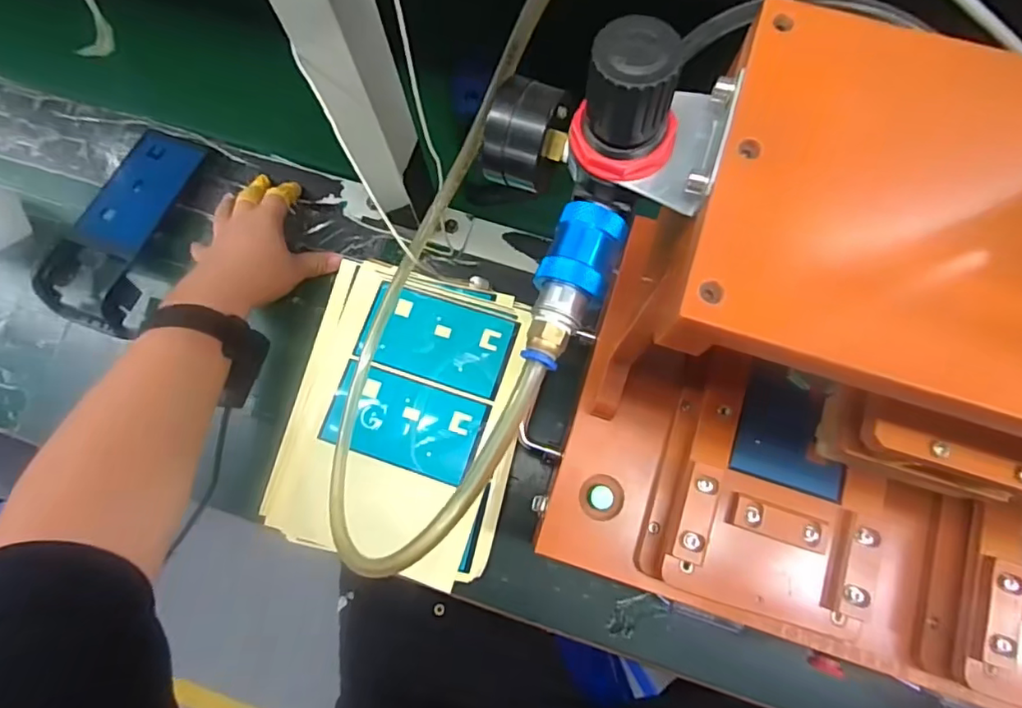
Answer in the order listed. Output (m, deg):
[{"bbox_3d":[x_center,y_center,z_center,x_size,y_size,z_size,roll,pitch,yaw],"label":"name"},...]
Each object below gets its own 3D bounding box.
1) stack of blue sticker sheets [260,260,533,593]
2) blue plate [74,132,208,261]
[{"bbox_3d":[-0.087,0.052,0.469,0.185,0.030,0.240,13,76,5],"label":"stack of blue sticker sheets"},{"bbox_3d":[-0.369,-0.161,0.551,0.076,0.008,0.139,16,70,10],"label":"blue plate"}]

